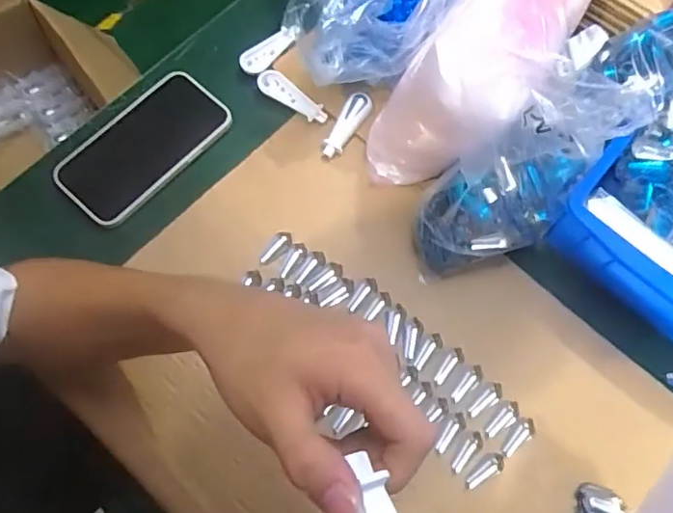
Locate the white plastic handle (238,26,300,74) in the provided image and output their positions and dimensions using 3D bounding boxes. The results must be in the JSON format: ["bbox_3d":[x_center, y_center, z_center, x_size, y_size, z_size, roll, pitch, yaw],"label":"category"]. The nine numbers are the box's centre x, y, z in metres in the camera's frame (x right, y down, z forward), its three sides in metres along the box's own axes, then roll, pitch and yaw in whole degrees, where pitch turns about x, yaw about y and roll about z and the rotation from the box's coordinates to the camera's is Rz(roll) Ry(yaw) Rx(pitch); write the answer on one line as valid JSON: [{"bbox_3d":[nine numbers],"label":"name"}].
[{"bbox_3d":[-0.067,-0.211,0.581,0.067,0.012,0.022,-37,76,-14],"label":"white plastic handle"}]

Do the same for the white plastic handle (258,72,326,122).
[{"bbox_3d":[-0.044,-0.158,0.573,0.078,0.015,0.018,33,73,9],"label":"white plastic handle"}]

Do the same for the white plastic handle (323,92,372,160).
[{"bbox_3d":[0.010,-0.130,0.565,0.020,0.018,0.073,29,72,7],"label":"white plastic handle"}]

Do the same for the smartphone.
[{"bbox_3d":[-0.182,-0.105,0.542,0.087,0.018,0.160,39,73,19],"label":"smartphone"}]

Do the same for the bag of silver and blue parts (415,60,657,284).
[{"bbox_3d":[0.135,-0.059,0.454,0.097,0.180,0.135,43,74,12],"label":"bag of silver and blue parts"}]

